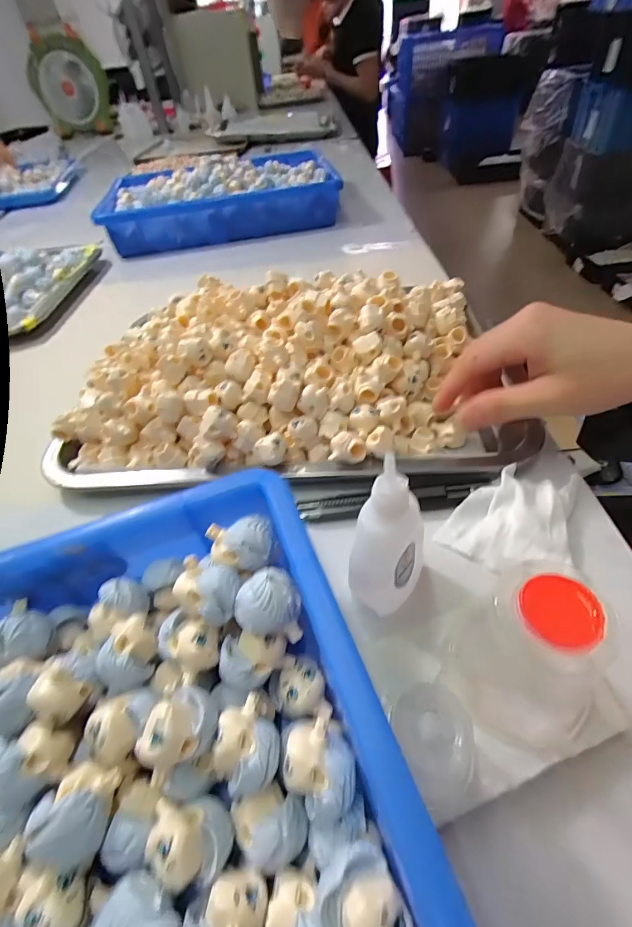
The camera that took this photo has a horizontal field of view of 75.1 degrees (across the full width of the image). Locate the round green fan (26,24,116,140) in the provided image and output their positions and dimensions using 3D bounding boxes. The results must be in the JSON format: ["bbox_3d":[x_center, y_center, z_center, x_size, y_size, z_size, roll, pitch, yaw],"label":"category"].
[{"bbox_3d":[-0.800,-1.237,1.342,0.228,0.242,0.184,-21,48,-12],"label":"round green fan"}]

